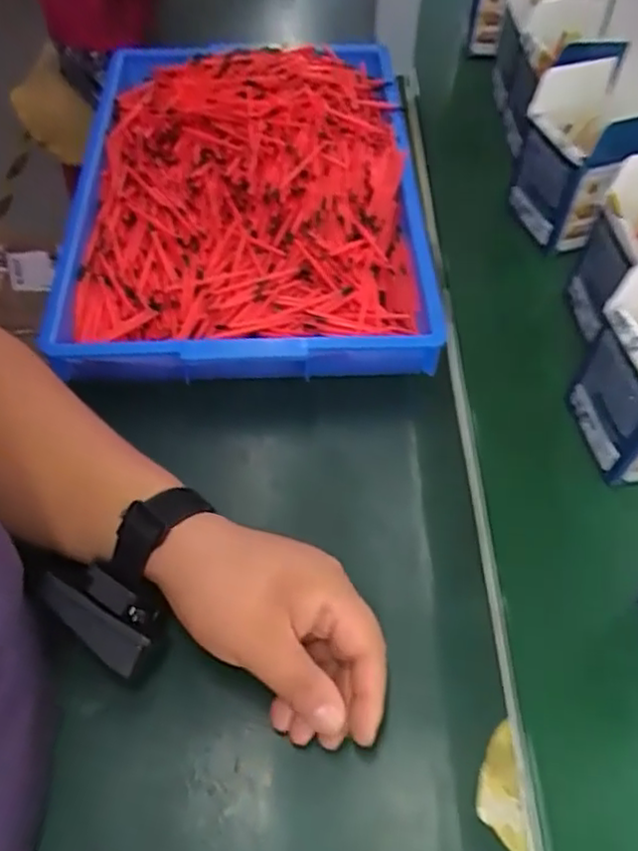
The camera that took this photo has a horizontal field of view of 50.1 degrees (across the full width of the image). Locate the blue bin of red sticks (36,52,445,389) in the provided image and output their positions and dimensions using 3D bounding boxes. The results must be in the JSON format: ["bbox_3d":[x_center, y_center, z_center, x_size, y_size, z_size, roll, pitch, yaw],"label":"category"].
[{"bbox_3d":[-0.056,-0.203,0.579,0.276,0.068,0.368,-2,54,-4],"label":"blue bin of red sticks"}]

